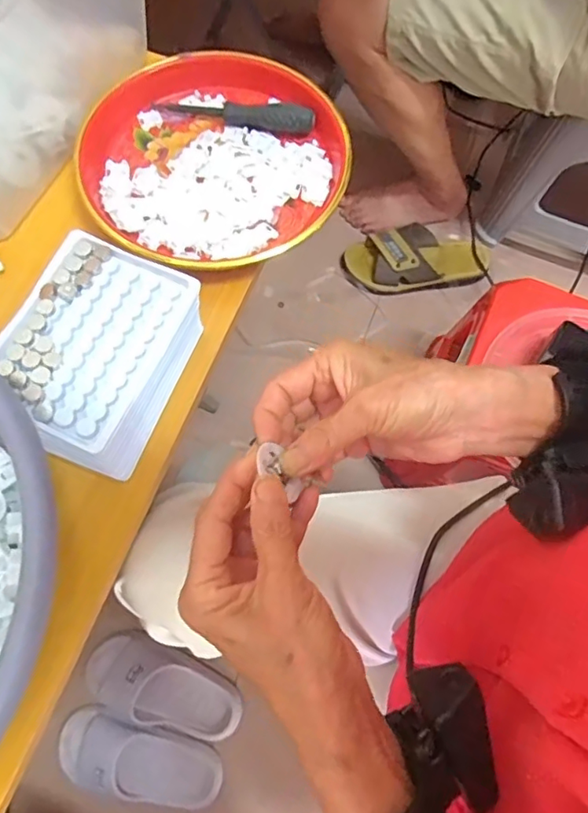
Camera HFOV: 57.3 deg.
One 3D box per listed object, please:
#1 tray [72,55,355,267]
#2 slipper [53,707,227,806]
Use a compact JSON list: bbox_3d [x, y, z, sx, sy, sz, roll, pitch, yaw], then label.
[{"bbox_3d":[-0.068,-0.214,0.458,0.221,0.026,0.203,1,71,-2],"label":"tray"},{"bbox_3d":[-0.207,0.485,0.735,0.227,0.066,0.089,22,72,-8],"label":"slipper"}]

